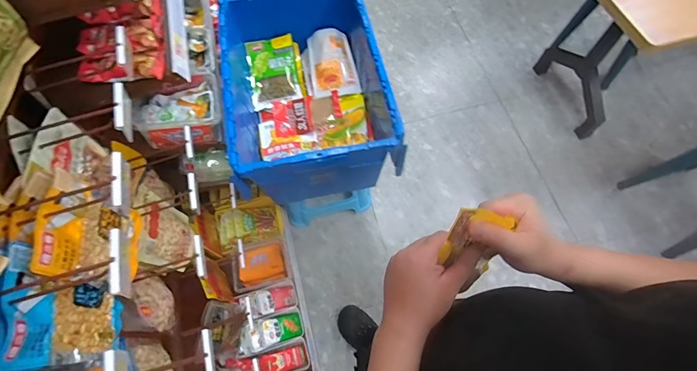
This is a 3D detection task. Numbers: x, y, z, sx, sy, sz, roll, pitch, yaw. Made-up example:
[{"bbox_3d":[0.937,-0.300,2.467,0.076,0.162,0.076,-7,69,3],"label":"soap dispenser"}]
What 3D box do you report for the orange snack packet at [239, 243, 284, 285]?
[{"bbox_3d":[-0.297,0.264,1.226,0.140,0.026,0.118,-15,66,-5],"label":"orange snack packet"}]

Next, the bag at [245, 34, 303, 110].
[{"bbox_3d":[-0.238,-0.360,1.140,0.154,0.040,0.219,-13,80,2],"label":"bag"}]

